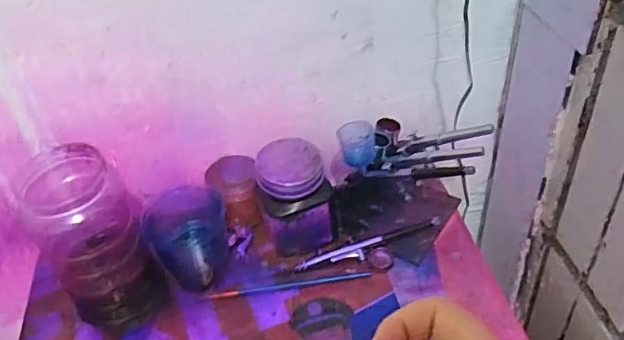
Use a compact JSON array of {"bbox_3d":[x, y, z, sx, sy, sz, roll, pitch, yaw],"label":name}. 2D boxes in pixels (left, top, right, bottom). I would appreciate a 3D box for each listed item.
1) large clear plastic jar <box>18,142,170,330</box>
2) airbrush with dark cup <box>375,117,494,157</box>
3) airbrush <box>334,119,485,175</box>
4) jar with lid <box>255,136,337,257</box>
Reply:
[{"bbox_3d":[-0.184,0.066,0.489,0.081,0.166,0.073,-23,44,-19],"label":"large clear plastic jar"},{"bbox_3d":[0.116,-0.034,0.549,0.118,0.033,0.033,-1,36,39],"label":"airbrush with dark cup"},{"bbox_3d":[0.091,-0.013,0.543,0.132,0.057,0.034,15,45,21],"label":"airbrush"},{"bbox_3d":[-0.016,0.030,0.561,0.066,0.101,0.072,-3,41,2],"label":"jar with lid"}]

